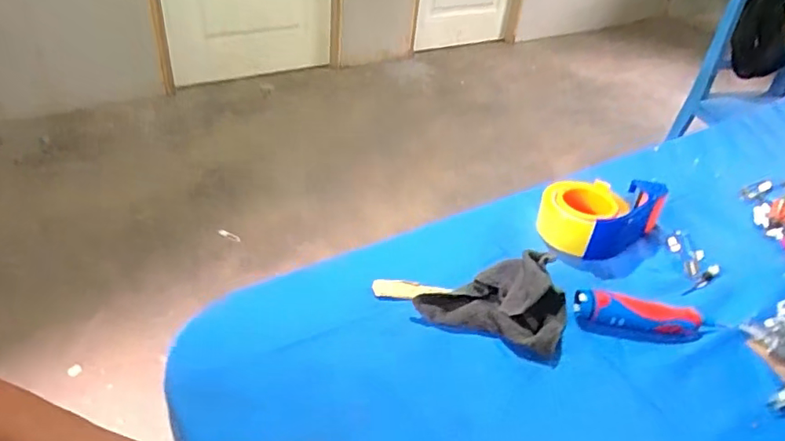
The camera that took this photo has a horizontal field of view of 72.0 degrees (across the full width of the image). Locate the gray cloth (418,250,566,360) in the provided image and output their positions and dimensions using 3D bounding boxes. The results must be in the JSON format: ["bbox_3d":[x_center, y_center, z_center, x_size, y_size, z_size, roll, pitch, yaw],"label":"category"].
[{"bbox_3d":[0.108,0.074,0.556,0.146,0.056,0.093,18,39,13],"label":"gray cloth"}]

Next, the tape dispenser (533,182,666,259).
[{"bbox_3d":[0.262,-0.008,0.685,0.172,0.058,0.093,-14,42,-25],"label":"tape dispenser"}]

